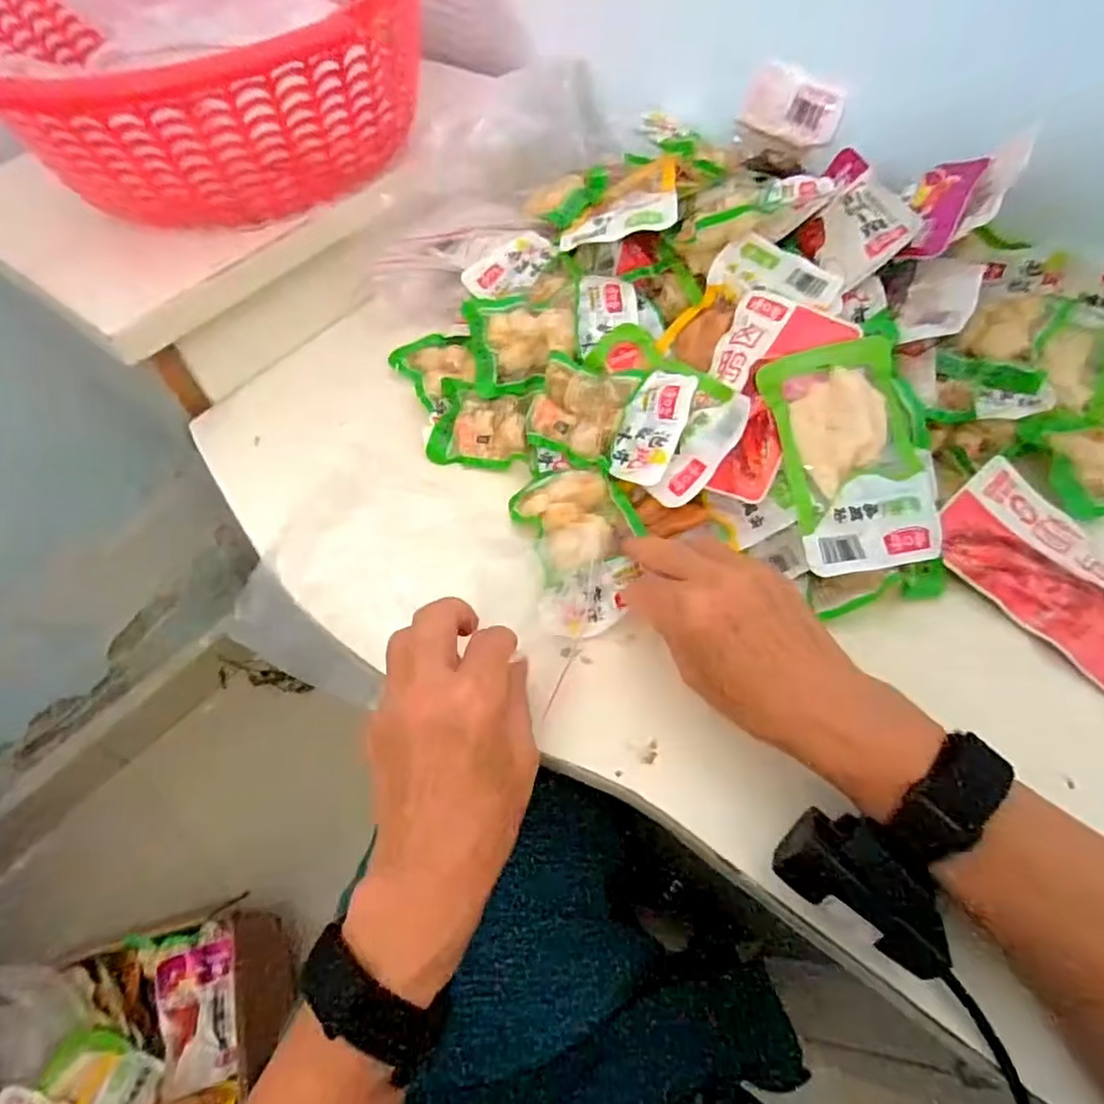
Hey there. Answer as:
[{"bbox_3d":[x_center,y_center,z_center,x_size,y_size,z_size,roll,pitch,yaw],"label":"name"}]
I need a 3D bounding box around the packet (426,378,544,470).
[{"bbox_3d":[-0.051,-0.094,0.472,0.075,0.018,0.066,6,72,12],"label":"packet"}]

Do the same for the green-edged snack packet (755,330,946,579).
[{"bbox_3d":[0.184,-0.060,0.390,0.085,0.012,0.142,-9,78,-3],"label":"green-edged snack packet"}]

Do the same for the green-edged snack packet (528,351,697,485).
[{"bbox_3d":[0.036,-0.094,0.438,0.114,0.015,0.076,20,83,25],"label":"green-edged snack packet"}]

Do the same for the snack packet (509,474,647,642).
[{"bbox_3d":[0.019,-0.008,0.404,0.072,0.026,0.114,-14,56,-6],"label":"snack packet"}]

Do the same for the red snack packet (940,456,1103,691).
[{"bbox_3d":[0.298,0.014,0.380,0.075,0.015,0.137,-40,72,-5],"label":"red snack packet"}]

